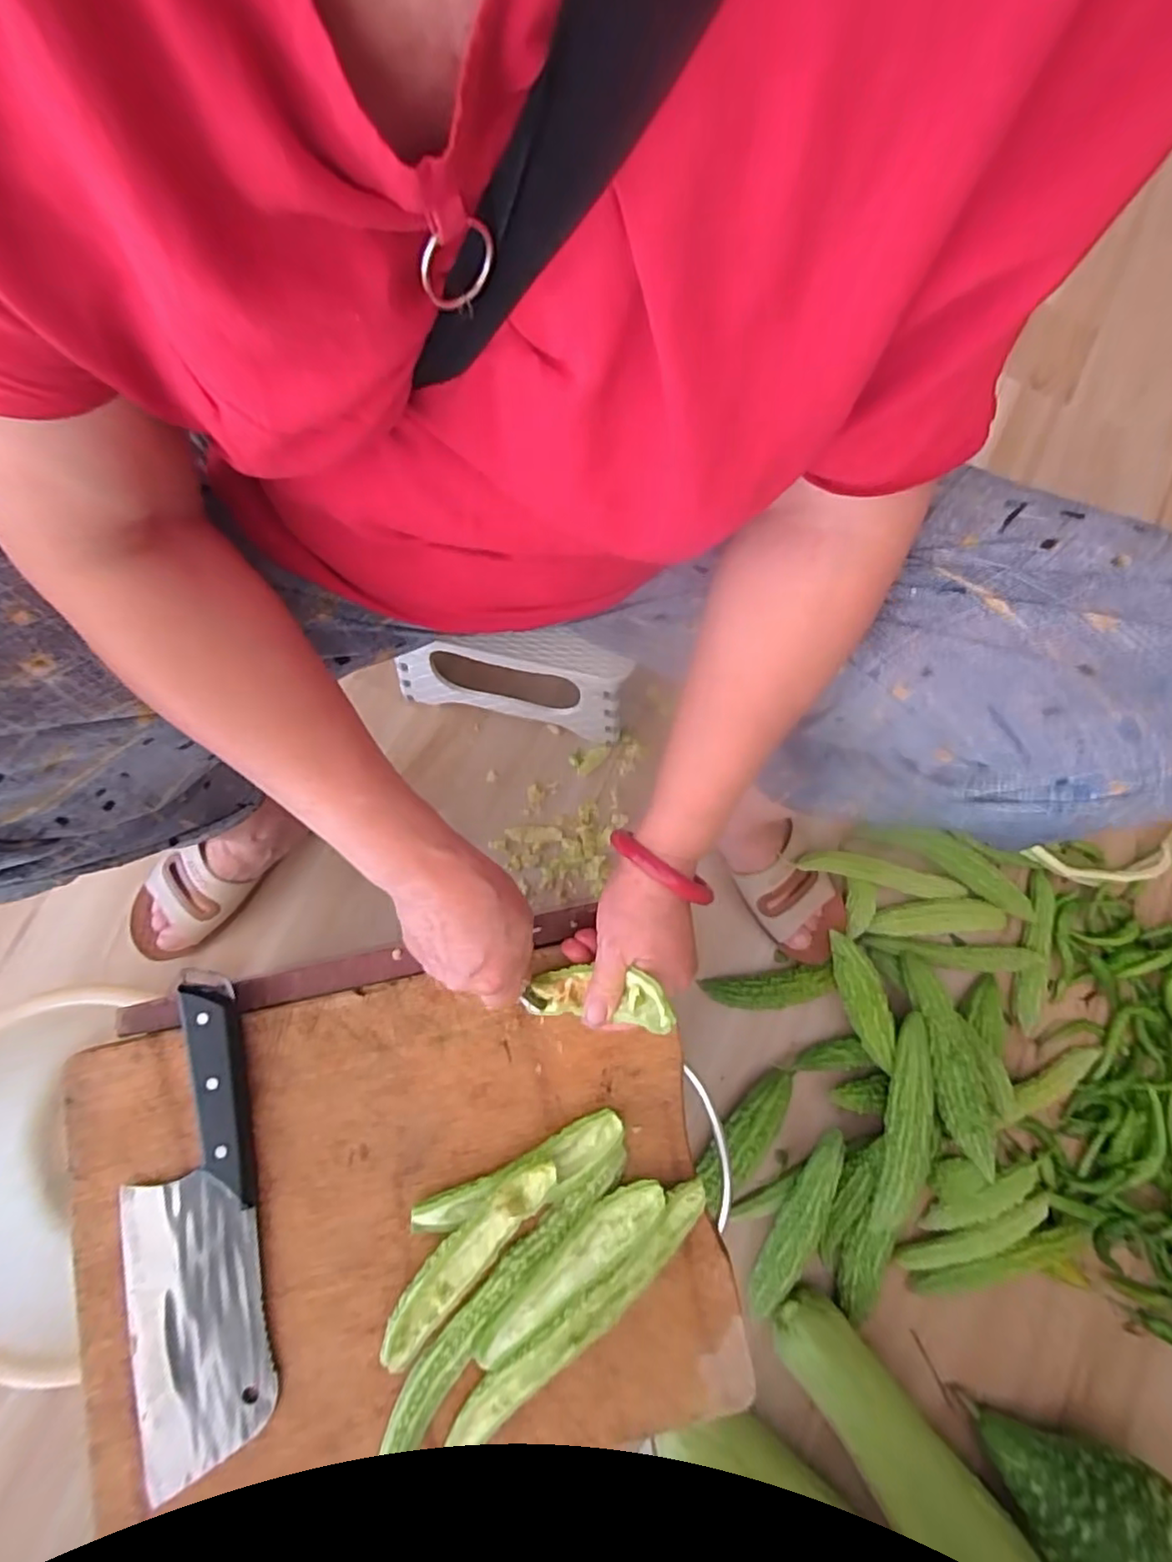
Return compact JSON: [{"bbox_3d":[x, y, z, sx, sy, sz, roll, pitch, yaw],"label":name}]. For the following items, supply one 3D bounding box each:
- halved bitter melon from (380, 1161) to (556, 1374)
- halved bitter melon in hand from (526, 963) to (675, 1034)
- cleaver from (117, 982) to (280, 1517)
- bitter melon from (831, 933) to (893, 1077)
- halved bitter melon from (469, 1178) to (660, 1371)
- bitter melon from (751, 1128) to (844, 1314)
[{"bbox_3d":[-0.074,0.292,0.393,0.033,0.024,0.143,41,83,5],"label":"halved bitter melon"},{"bbox_3d":[0.013,0.130,0.378,0.026,0.120,0.030,10,75,-41],"label":"halved bitter melon in hand"},{"bbox_3d":[-0.244,0.269,0.389,0.080,0.026,0.281,-10,82,-2],"label":"cleaver"},{"bbox_3d":[0.275,0.219,0.640,0.039,0.044,0.136,-23,82,-4],"label":"bitter melon"},{"bbox_3d":[-0.011,0.299,0.398,0.140,0.027,0.033,-36,83,-6],"label":"halved bitter melon"},{"bbox_3d":[0.206,0.427,0.616,0.036,0.053,0.182,25,79,4],"label":"bitter melon"}]

